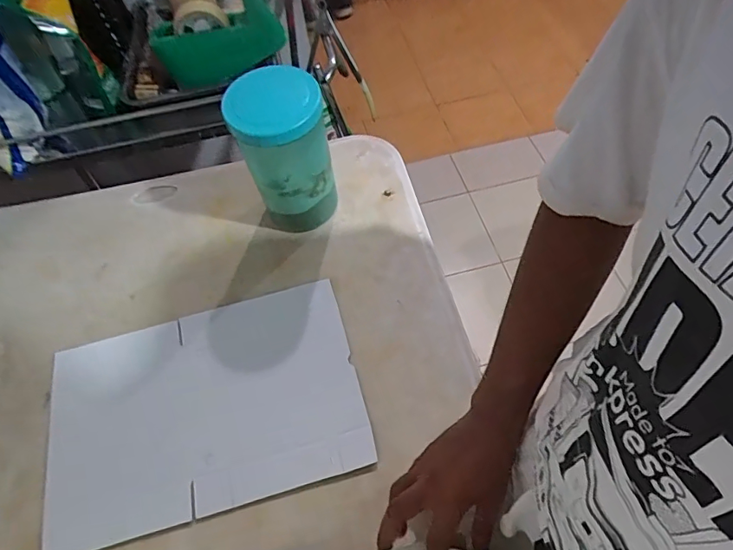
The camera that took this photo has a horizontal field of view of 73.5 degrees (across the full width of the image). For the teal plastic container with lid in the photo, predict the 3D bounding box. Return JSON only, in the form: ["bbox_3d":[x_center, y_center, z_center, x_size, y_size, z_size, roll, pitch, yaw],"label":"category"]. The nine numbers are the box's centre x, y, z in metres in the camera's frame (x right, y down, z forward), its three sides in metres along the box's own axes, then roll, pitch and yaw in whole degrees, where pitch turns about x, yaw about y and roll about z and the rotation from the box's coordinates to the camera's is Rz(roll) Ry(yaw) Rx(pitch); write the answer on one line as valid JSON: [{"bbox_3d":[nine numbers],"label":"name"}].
[{"bbox_3d":[-0.099,-0.144,0.624,0.108,0.203,0.094,-13,58,-4],"label":"teal plastic container with lid"}]

